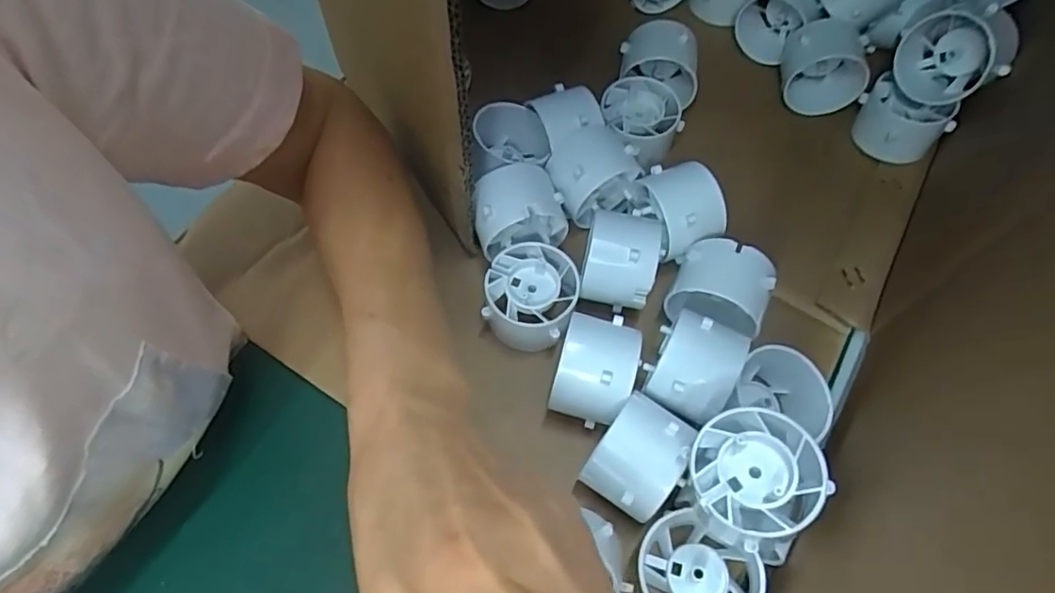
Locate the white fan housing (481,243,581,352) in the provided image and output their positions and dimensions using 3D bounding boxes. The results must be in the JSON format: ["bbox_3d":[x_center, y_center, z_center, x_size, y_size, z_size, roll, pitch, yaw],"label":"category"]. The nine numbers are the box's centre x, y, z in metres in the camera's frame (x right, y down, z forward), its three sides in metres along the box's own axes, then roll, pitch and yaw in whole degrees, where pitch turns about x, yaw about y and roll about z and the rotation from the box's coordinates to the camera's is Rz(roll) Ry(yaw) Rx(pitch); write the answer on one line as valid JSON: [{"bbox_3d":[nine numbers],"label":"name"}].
[{"bbox_3d":[0.001,0.000,0.314,0.046,0.030,0.047,1,64,-3],"label":"white fan housing"}]

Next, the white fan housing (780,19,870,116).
[{"bbox_3d":[0.192,-0.149,0.384,0.050,0.048,0.039,14,64,3],"label":"white fan housing"}]

